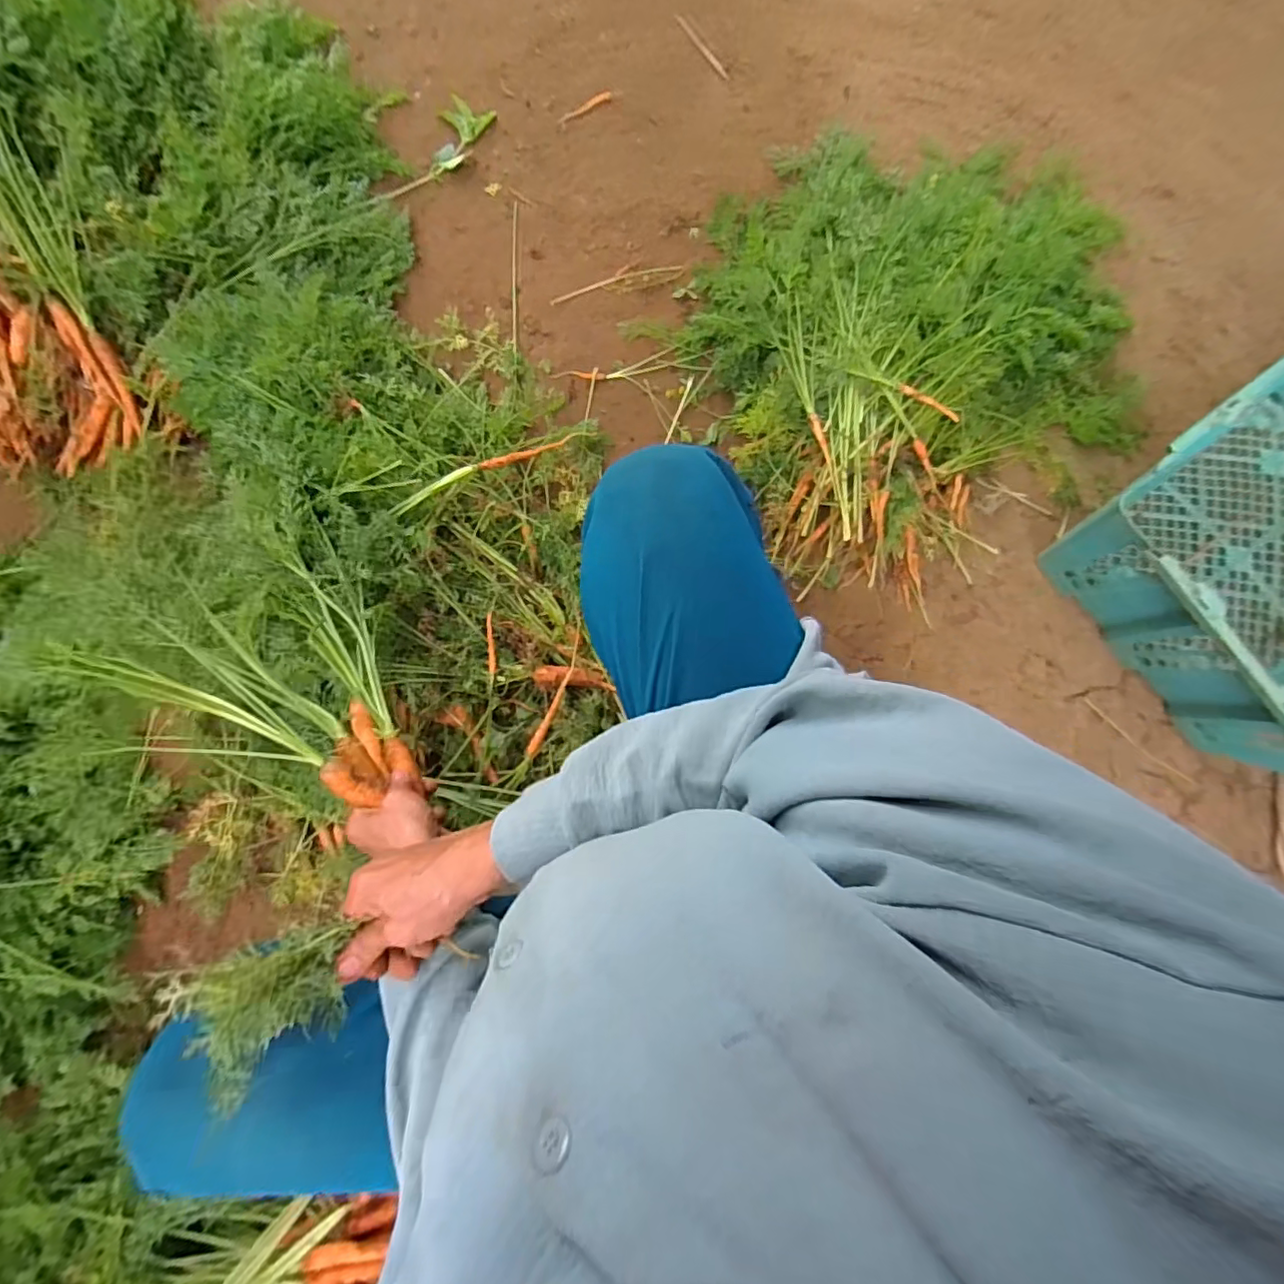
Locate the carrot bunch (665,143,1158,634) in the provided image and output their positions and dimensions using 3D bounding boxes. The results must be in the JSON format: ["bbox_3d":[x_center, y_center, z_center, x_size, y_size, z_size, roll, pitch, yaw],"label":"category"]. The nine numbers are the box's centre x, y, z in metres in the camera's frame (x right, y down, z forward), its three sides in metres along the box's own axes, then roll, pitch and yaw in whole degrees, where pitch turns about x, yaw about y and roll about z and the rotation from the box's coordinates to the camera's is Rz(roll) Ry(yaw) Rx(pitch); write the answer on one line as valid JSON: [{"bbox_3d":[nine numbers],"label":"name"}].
[{"bbox_3d":[0.343,-0.414,0.769,0.613,0.080,0.568,0,83,1],"label":"carrot bunch"}]

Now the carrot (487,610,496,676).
[{"bbox_3d":[-0.176,0.000,0.684,0.009,0.009,0.071,-2,83,0],"label":"carrot"}]

